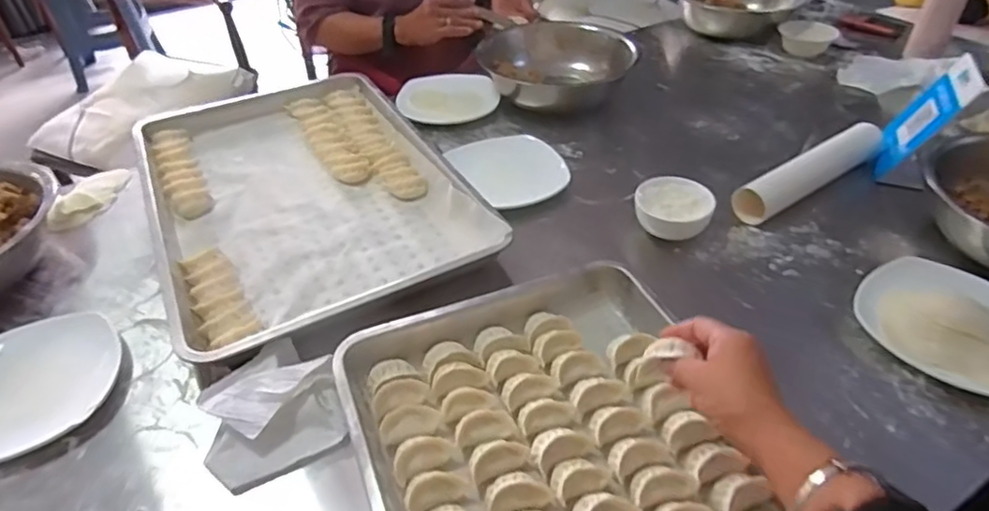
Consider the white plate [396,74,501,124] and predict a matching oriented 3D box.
[{"bbox_3d":[-0.082,-0.280,1.071,0.171,0.016,0.106,-6,66,-2],"label":"white plate"}]

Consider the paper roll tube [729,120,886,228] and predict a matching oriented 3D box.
[{"bbox_3d":[0.448,-0.124,0.852,0.290,0.054,0.049,-26,46,-25],"label":"paper roll tube"}]

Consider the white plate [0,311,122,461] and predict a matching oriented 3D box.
[{"bbox_3d":[-0.486,0.134,0.627,0.178,0.033,0.178,-14,42,-13],"label":"white plate"}]

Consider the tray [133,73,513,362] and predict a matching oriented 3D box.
[{"bbox_3d":[-0.276,-0.108,0.869,0.388,0.042,0.586,-20,44,-20],"label":"tray"}]

